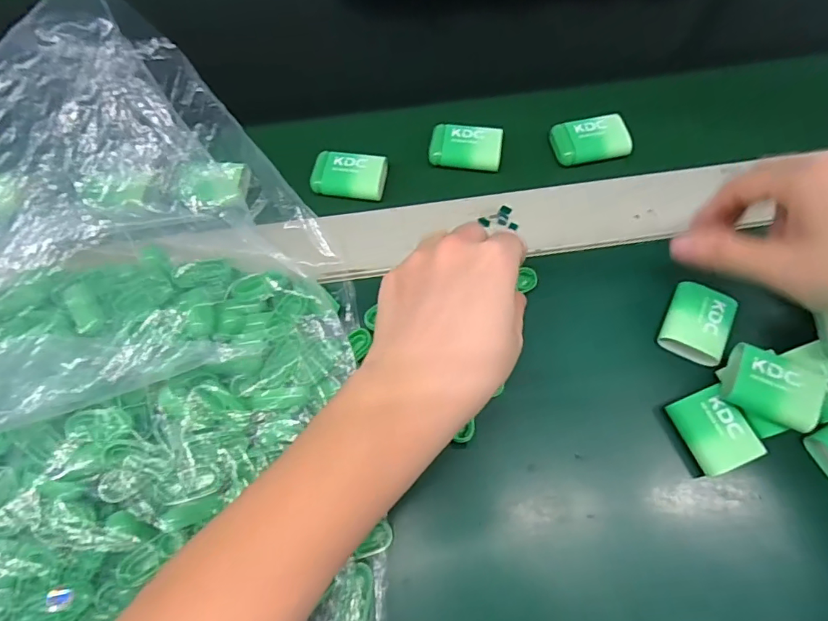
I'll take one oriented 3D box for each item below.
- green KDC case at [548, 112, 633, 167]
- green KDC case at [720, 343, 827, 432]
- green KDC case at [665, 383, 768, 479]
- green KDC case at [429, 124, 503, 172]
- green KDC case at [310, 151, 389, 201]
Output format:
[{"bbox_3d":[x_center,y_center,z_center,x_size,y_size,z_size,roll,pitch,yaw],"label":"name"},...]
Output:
[{"bbox_3d":[0.129,-0.125,0.356,0.052,0.012,0.034,-10,67,-4],"label":"green KDC case"},{"bbox_3d":[0.191,0.041,0.263,0.047,0.020,0.032,29,70,12],"label":"green KDC case"},{"bbox_3d":[0.166,0.066,0.270,0.033,0.018,0.041,-18,68,-7],"label":"green KDC case"},{"bbox_3d":[0.038,-0.120,0.356,0.051,0.010,0.031,7,67,4],"label":"green KDC case"},{"bbox_3d":[-0.046,-0.097,0.349,0.051,0.009,0.035,12,67,6],"label":"green KDC case"}]

